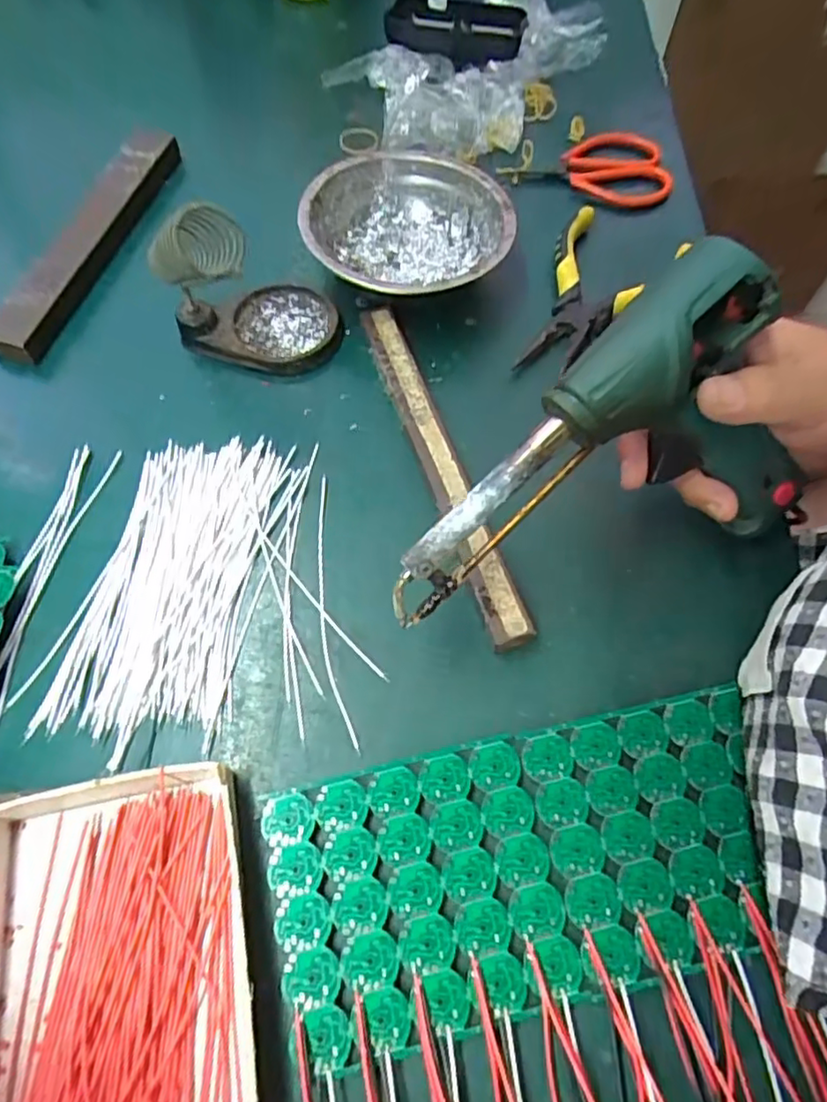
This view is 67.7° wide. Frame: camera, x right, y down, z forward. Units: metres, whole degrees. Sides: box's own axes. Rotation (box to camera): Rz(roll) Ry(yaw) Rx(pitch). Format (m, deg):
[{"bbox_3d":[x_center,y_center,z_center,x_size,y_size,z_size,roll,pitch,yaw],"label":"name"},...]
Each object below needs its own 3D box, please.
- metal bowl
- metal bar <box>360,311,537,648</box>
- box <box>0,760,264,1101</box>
[{"bbox_3d":[-0.005,-0.196,0.393,0.122,0.046,0.122,1,65,-3],"label":"metal bowl"},{"bbox_3d":[0.013,-0.047,0.329,0.020,0.018,0.210,-15,65,-11],"label":"metal bar"},{"bbox_3d":[-0.106,0.173,0.212,0.101,0.023,0.178,-9,64,-8],"label":"box"}]

